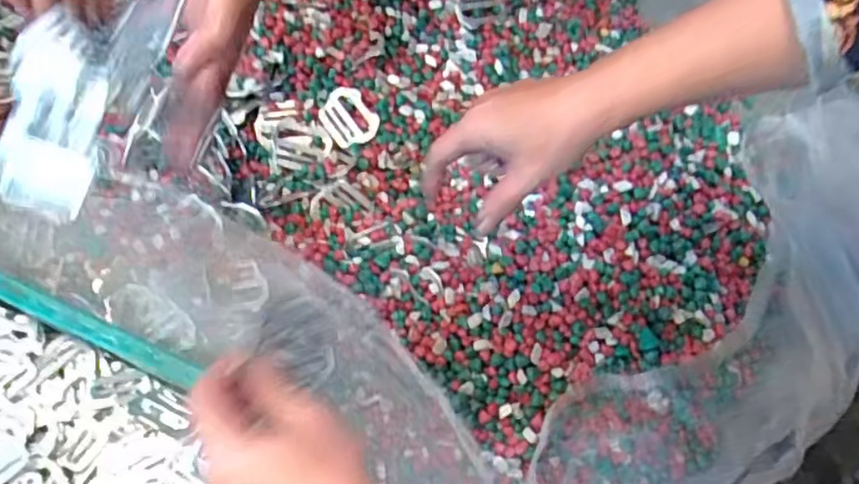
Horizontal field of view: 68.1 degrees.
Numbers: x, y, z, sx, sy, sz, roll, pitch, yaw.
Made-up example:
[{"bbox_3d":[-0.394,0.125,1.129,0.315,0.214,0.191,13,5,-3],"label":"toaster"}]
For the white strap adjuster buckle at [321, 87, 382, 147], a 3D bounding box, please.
[{"bbox_3d":[-0.082,-0.126,0.648,0.049,0.006,0.060,-37,87,-9],"label":"white strap adjuster buckle"}]

